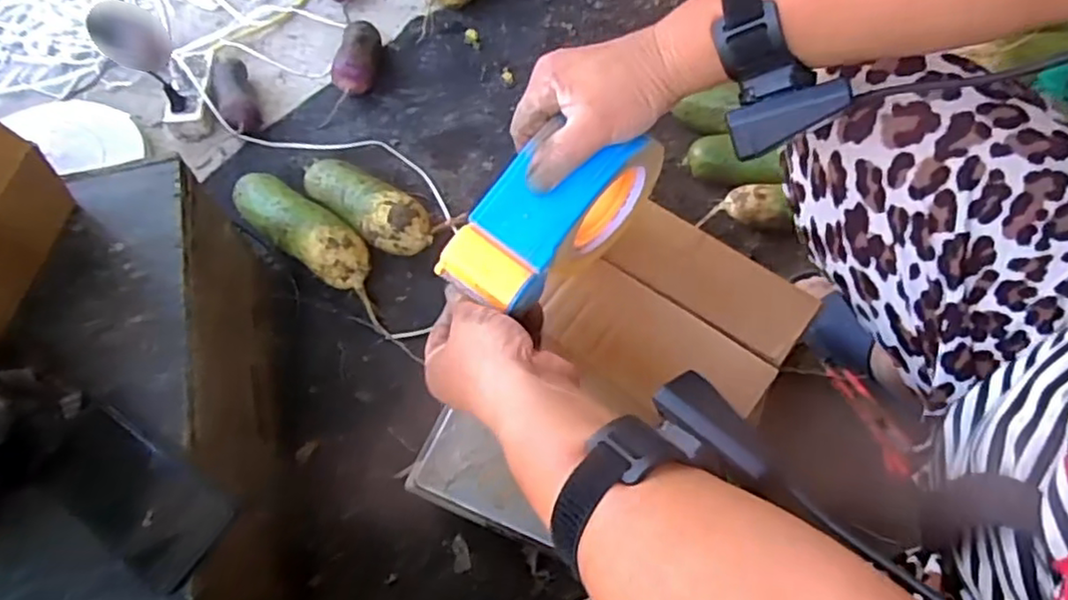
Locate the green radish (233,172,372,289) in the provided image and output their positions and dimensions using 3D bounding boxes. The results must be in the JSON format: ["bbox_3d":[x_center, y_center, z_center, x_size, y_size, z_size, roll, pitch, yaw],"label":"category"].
[{"bbox_3d":[-0.298,-0.092,0.852,0.210,0.064,0.075,34,66,17],"label":"green radish"}]

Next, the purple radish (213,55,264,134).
[{"bbox_3d":[-0.447,-0.310,0.992,0.052,0.042,0.150,-21,63,-12],"label":"purple radish"}]

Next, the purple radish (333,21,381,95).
[{"bbox_3d":[-0.271,-0.378,1.026,0.055,0.063,0.129,7,61,4],"label":"purple radish"}]

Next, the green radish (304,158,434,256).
[{"bbox_3d":[-0.219,-0.124,0.869,0.200,0.064,0.077,32,65,16],"label":"green radish"}]

